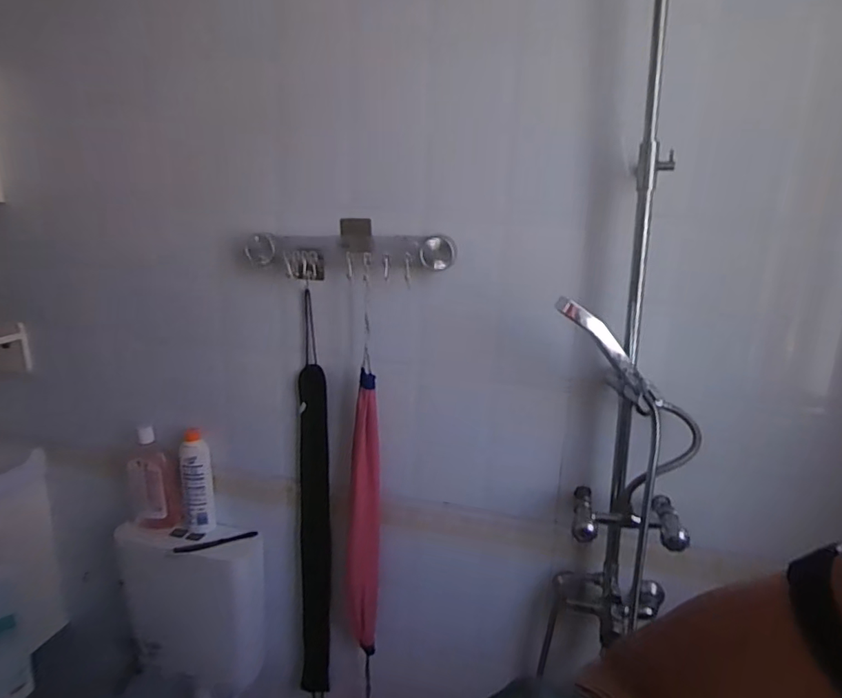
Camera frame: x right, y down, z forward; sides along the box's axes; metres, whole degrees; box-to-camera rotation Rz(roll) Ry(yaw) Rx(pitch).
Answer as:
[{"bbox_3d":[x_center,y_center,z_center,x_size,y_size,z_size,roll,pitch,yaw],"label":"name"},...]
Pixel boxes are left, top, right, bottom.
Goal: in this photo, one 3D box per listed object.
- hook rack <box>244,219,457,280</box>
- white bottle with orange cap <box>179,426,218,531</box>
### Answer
[{"bbox_3d":[-0.140,-0.183,1.016,0.411,0.099,0.064,5,16,12],"label":"hook rack"},{"bbox_3d":[-0.512,0.306,1.221,0.067,0.231,0.058,-5,17,-22],"label":"white bottle with orange cap"}]

